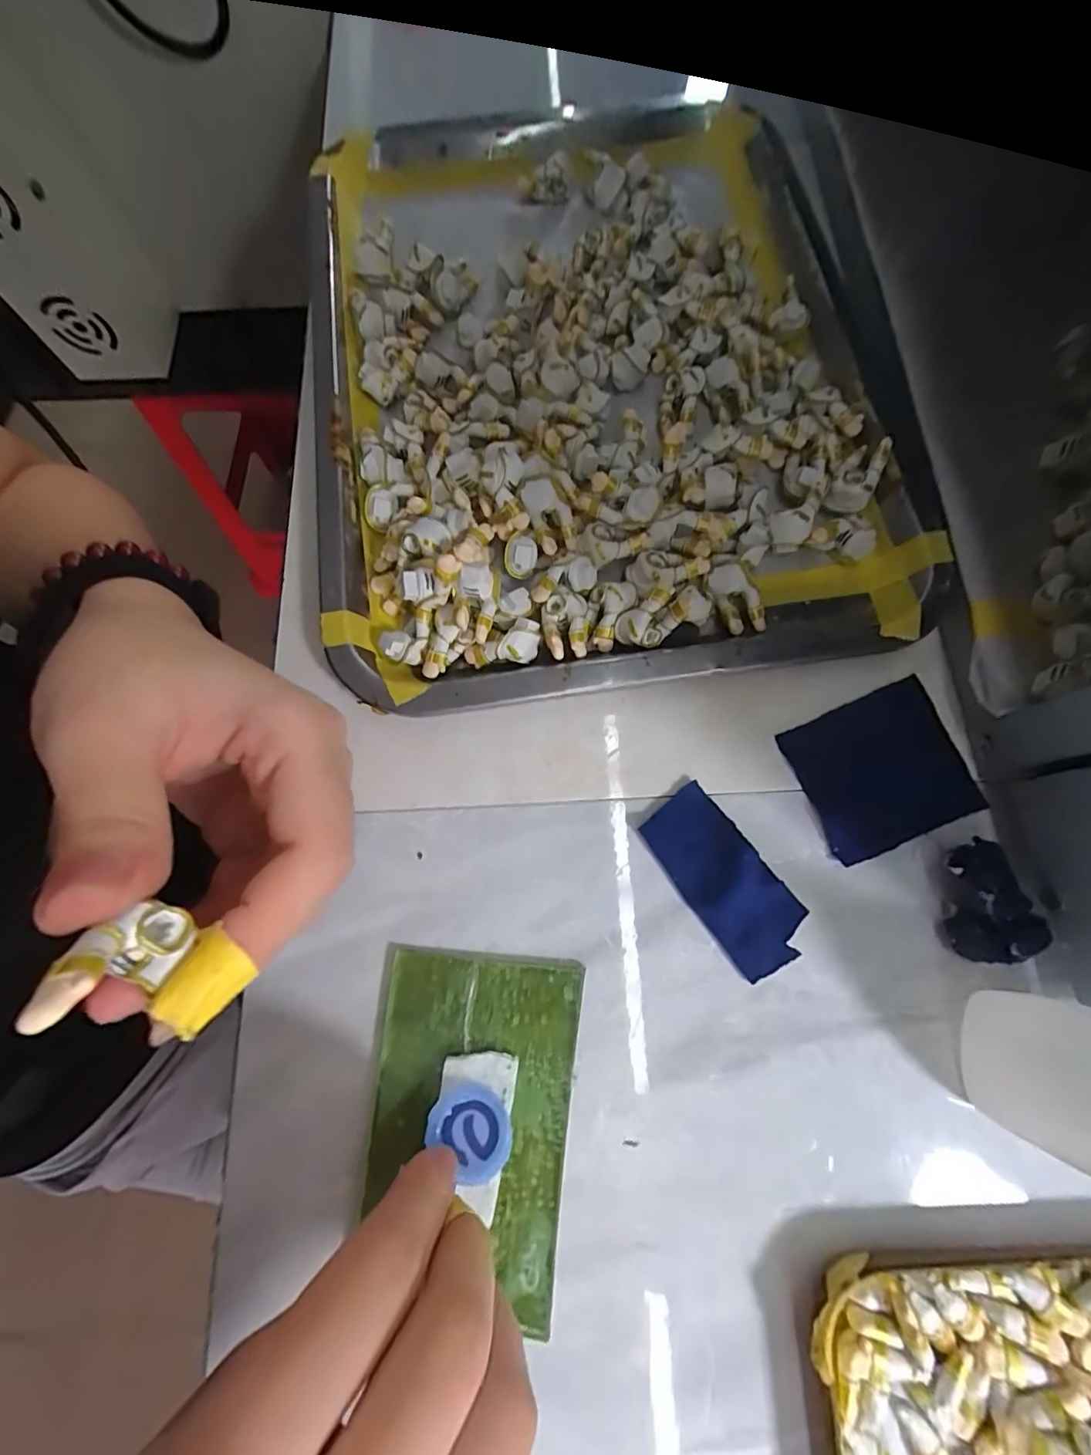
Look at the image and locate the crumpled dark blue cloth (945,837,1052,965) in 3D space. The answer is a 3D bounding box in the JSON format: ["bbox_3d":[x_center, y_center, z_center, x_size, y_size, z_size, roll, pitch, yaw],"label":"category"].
[{"bbox_3d":[0.159,0.062,0.188,0.023,0.022,0.040,1,73,2],"label":"crumpled dark blue cloth"}]

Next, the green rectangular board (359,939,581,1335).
[{"bbox_3d":[-0.026,0.131,0.179,0.067,0.007,0.097,6,73,3],"label":"green rectangular board"}]

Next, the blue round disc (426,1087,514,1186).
[{"bbox_3d":[-0.024,0.132,0.170,0.023,0.009,0.028,-41,76,-10],"label":"blue round disc"}]

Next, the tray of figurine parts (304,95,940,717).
[{"bbox_3d":[0.021,-0.181,0.260,0.263,0.036,0.342,-8,73,-1],"label":"tray of figurine parts"}]

